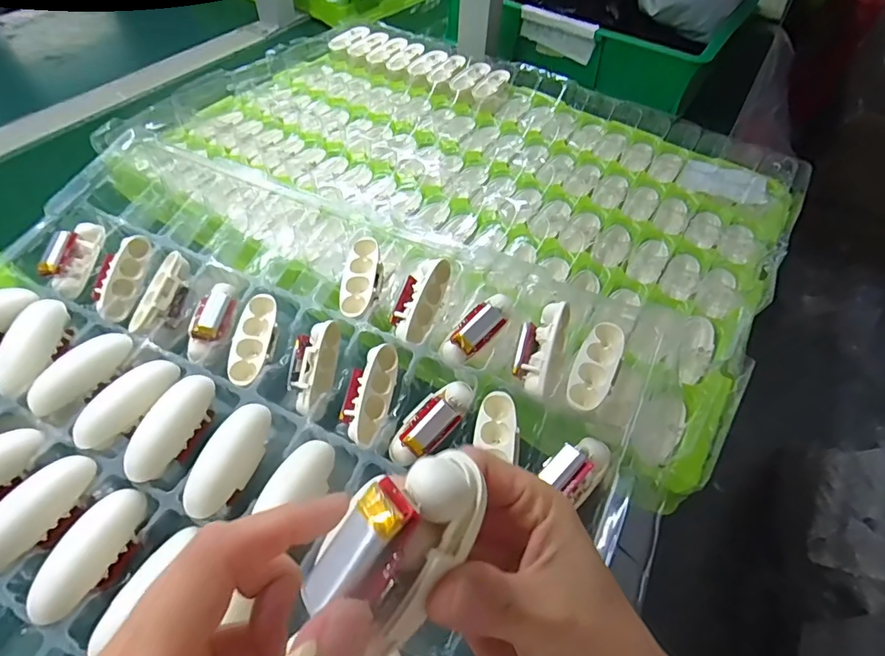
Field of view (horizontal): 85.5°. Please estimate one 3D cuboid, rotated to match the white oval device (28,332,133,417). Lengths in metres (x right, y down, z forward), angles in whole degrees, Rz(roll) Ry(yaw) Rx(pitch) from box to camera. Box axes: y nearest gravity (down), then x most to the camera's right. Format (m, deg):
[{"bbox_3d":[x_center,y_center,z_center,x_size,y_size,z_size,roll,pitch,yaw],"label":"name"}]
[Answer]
[{"bbox_3d":[-0.235,0.028,0.312,0.066,0.019,0.022,-42,64,-14],"label":"white oval device"}]

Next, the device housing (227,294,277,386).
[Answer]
[{"bbox_3d":[-0.127,0.008,0.325,0.025,0.013,0.064,5,65,0],"label":"device housing"}]

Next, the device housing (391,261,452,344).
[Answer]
[{"bbox_3d":[-0.016,-0.019,0.330,0.027,0.023,0.060,14,75,45],"label":"device housing"}]

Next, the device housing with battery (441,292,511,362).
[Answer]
[{"bbox_3d":[0.024,-0.001,0.310,0.022,0.015,0.057,39,74,23],"label":"device housing with battery"}]

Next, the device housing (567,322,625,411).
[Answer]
[{"bbox_3d":[0.093,0.023,0.290,0.022,0.015,0.065,26,55,16],"label":"device housing"}]

